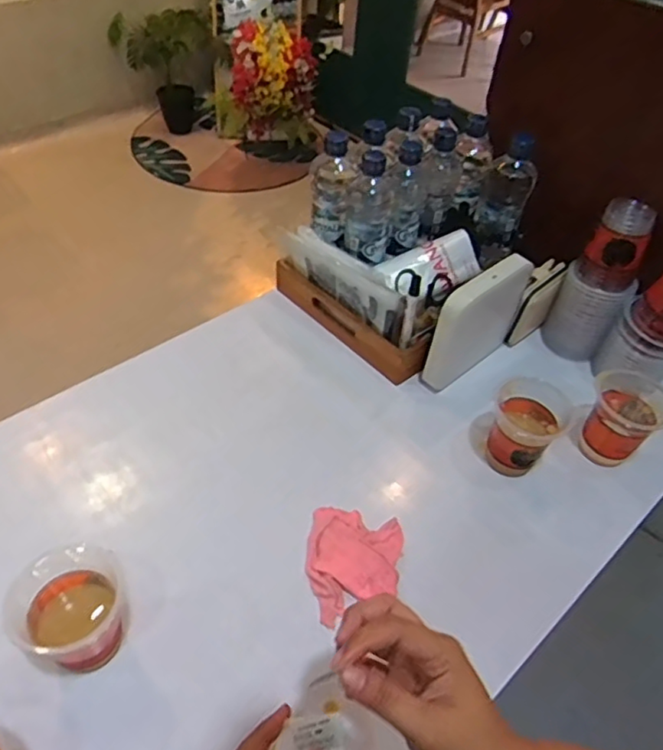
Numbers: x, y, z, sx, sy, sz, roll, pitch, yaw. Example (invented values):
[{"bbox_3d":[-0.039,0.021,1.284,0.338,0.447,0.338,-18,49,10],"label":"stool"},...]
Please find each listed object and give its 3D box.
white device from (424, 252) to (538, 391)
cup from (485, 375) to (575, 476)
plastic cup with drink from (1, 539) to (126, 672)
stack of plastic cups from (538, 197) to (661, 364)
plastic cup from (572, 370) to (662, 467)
[{"bbox_3d":[0.195,-0.070,0.819,0.154,0.165,0.033,-33,58,-31],"label":"white device"},{"bbox_3d":[0.227,0.067,0.735,0.086,0.098,0.083,3,47,-3],"label":"cup"},{"bbox_3d":[-0.227,0.213,0.539,0.079,0.109,0.086,3,47,-3],"label":"plastic cup with drink"},{"bbox_3d":[0.363,-0.127,0.834,0.085,0.218,0.076,25,49,16],"label":"stack of plastic cups"},{"bbox_3d":[0.350,0.057,0.750,0.093,0.101,0.082,35,53,24],"label":"plastic cup"}]

